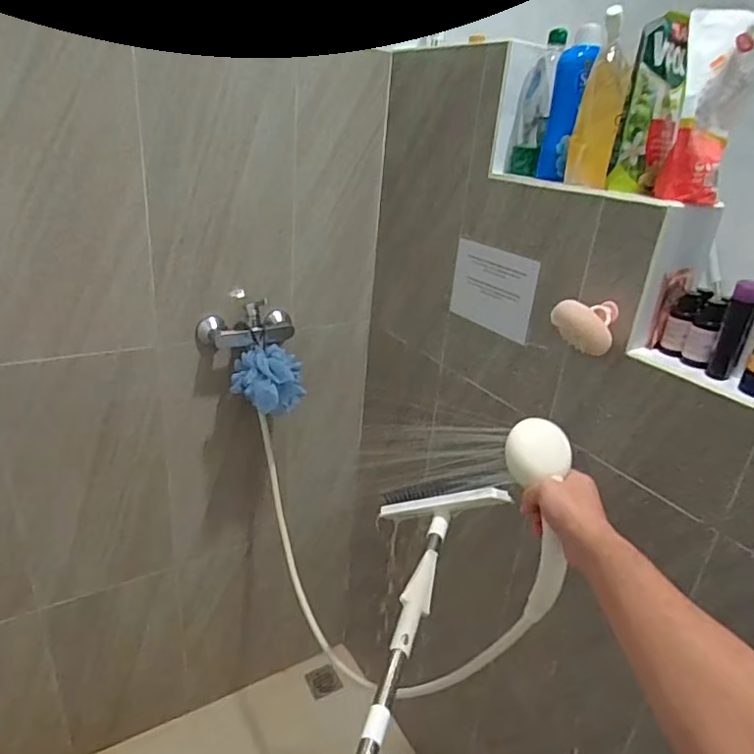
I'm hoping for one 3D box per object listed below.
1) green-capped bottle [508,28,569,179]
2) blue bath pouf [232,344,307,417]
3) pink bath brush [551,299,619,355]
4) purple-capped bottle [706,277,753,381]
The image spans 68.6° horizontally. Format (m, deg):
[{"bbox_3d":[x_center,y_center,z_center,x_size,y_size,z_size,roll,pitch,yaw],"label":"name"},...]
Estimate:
[{"bbox_3d":[0.260,-0.453,0.916,0.066,0.216,0.057,14,23,14],"label":"green-capped bottle"},{"bbox_3d":[-0.225,0.008,1.149,0.148,0.112,0.097,2,23,-13],"label":"blue bath pouf"},{"bbox_3d":[0.298,-0.077,0.804,0.089,0.063,0.062,16,24,19],"label":"pink bath brush"},{"bbox_3d":[0.465,-0.062,0.713,0.036,0.127,0.038,23,27,33],"label":"purple-capped bottle"}]

